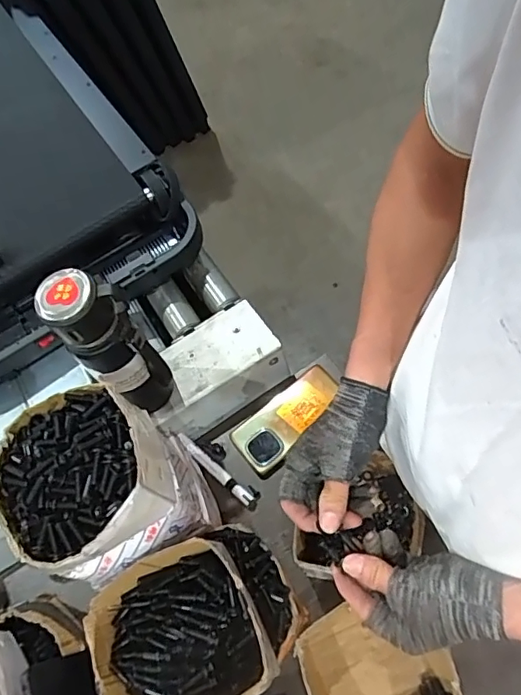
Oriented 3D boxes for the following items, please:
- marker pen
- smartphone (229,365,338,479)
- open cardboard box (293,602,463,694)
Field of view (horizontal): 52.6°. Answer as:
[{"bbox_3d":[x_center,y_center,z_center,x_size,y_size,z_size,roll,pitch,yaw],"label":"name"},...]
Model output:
[{"bbox_3d":[-0.060,0.168,0.716,0.142,0.016,0.023,34,66,21],"label":"marker pen"},{"bbox_3d":[0.040,0.099,0.733,0.162,0.017,0.090,-37,50,-7],"label":"smartphone"},{"bbox_3d":[0.121,0.344,0.550,0.138,0.078,0.153,-22,59,-1],"label":"open cardboard box"}]

